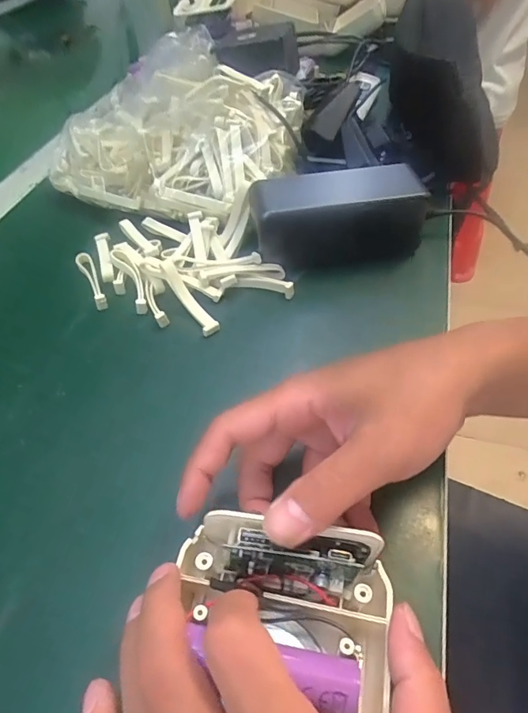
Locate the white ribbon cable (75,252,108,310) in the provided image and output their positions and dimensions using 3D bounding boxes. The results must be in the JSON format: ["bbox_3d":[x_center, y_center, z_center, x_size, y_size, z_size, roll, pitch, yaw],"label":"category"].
[{"bbox_3d":[-0.134,-0.061,0.359,0.012,0.012,0.066,-22,52,-16],"label":"white ribbon cable"}]

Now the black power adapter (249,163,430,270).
[{"bbox_3d":[0.057,-0.109,0.359,0.128,0.052,0.050,-8,49,-5],"label":"black power adapter"}]

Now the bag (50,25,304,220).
[{"bbox_3d":[-0.081,-0.210,0.419,0.218,0.081,0.166,15,51,15],"label":"bag"}]

